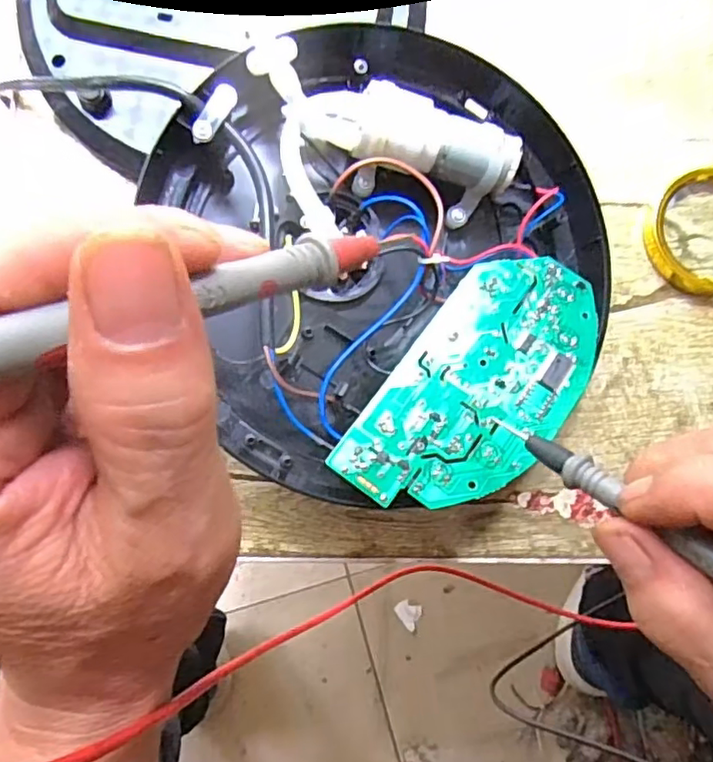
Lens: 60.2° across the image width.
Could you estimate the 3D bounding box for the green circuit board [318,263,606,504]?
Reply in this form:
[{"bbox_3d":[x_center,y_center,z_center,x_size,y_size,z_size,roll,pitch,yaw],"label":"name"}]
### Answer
[{"bbox_3d":[0.058,0.001,0.276,0.072,0.004,0.139,35,73,8],"label":"green circuit board"}]

